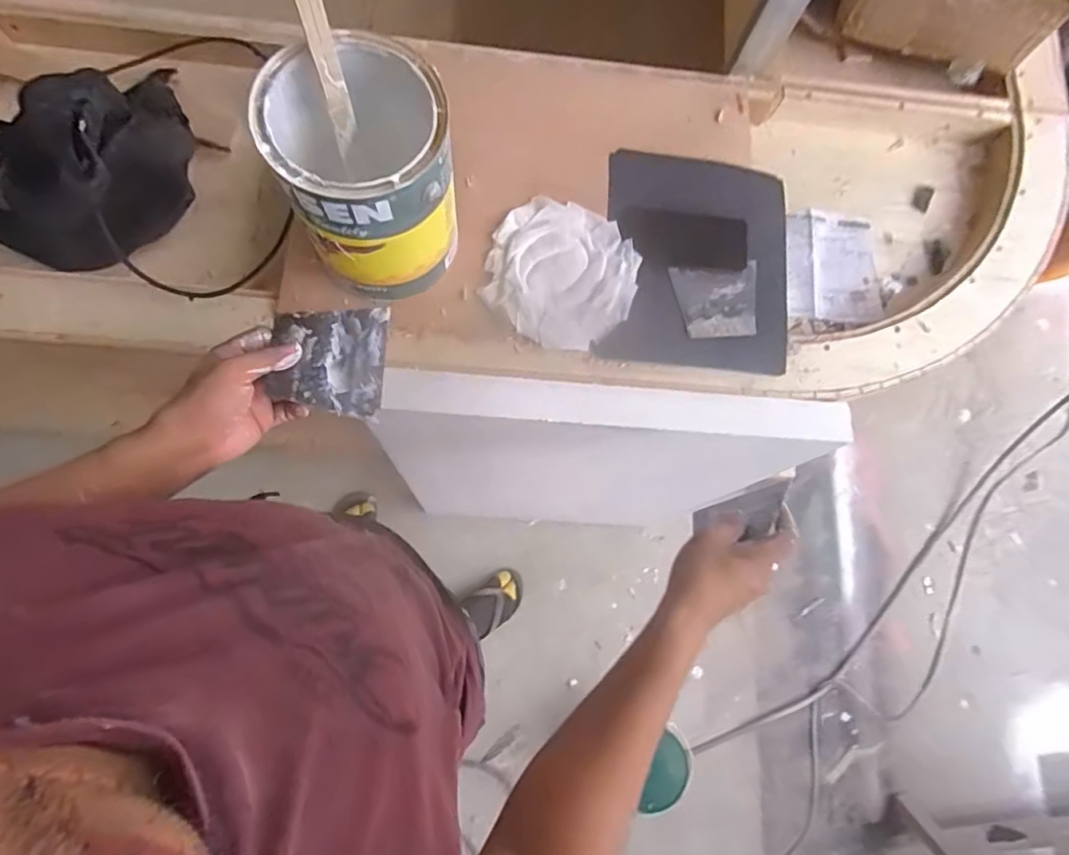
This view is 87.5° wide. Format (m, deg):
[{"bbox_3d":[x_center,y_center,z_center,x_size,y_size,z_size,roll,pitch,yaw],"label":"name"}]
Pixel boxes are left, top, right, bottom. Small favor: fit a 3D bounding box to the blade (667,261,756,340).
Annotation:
[{"bbox_3d":[0.223,-0.154,0.687,0.101,0.005,0.090,-1,79,-6],"label":"blade"}]

